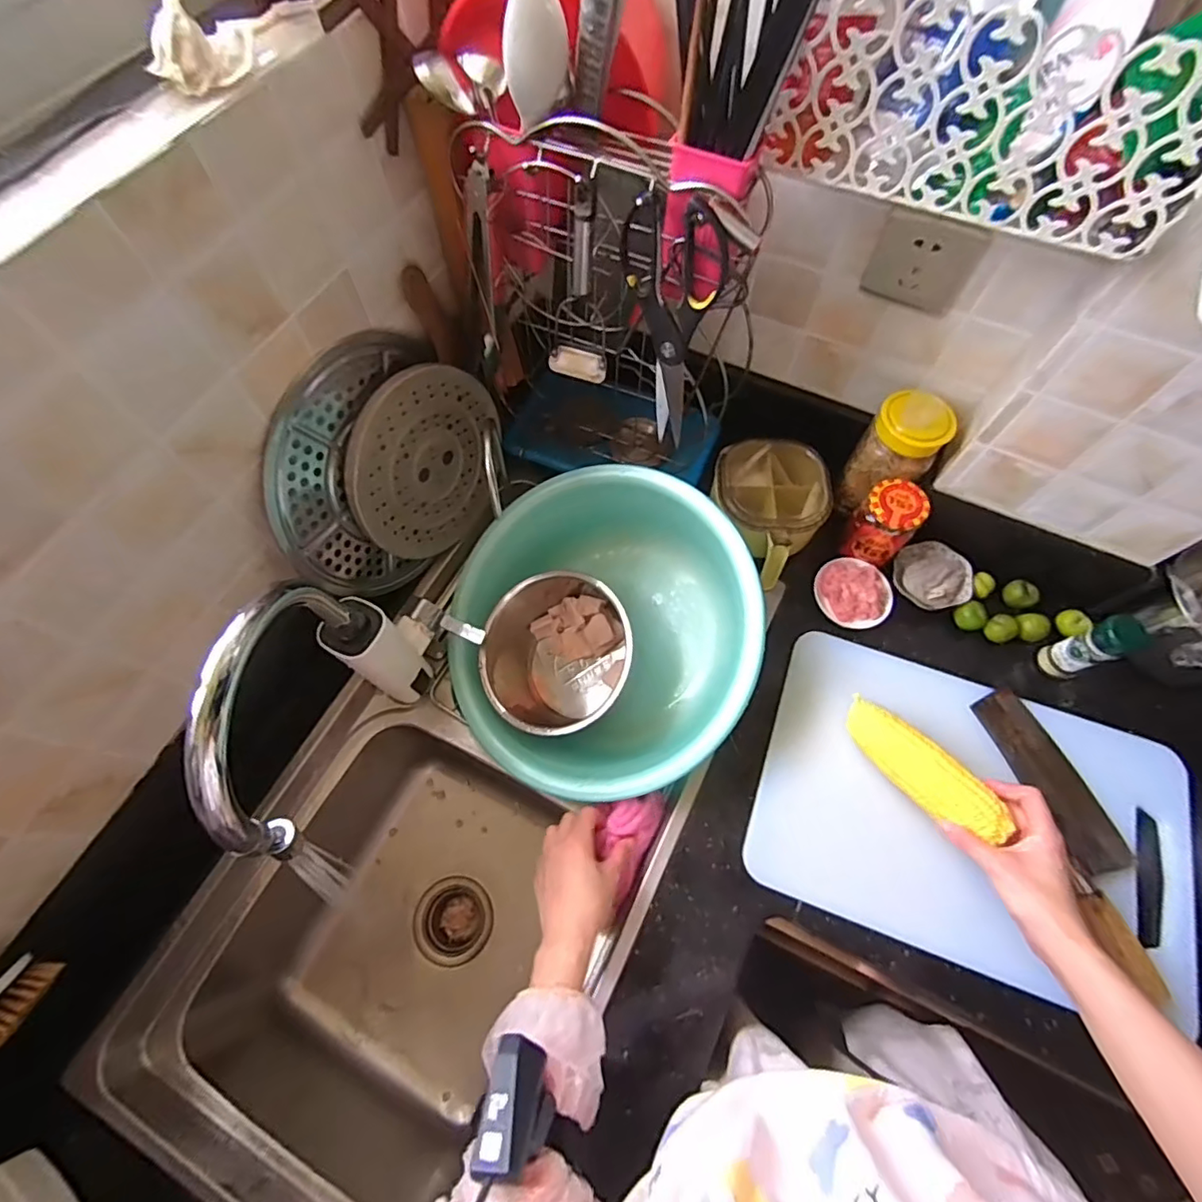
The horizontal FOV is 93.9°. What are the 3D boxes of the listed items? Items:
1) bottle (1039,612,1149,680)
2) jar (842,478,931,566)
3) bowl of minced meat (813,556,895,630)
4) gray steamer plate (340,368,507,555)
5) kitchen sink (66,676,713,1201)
[{"bbox_3d":[0.552,0.056,0.639,0.040,0.124,0.040,-14,66,-6],"label":"bottle"},{"bbox_3d":[0.347,-0.094,0.693,0.066,0.100,0.061,0,66,0],"label":"jar"},{"bbox_3d":[0.319,-0.012,0.705,0.086,0.031,0.090,0,66,0],"label":"bowl of minced meat"},{"bbox_3d":[-0.208,-0.159,0.666,0.022,0.220,0.208,26,27,23],"label":"gray steamer plate"},{"bbox_3d":[-0.208,0.403,0.681,0.431,0.254,0.518,24,68,11],"label":"kitchen sink"}]

